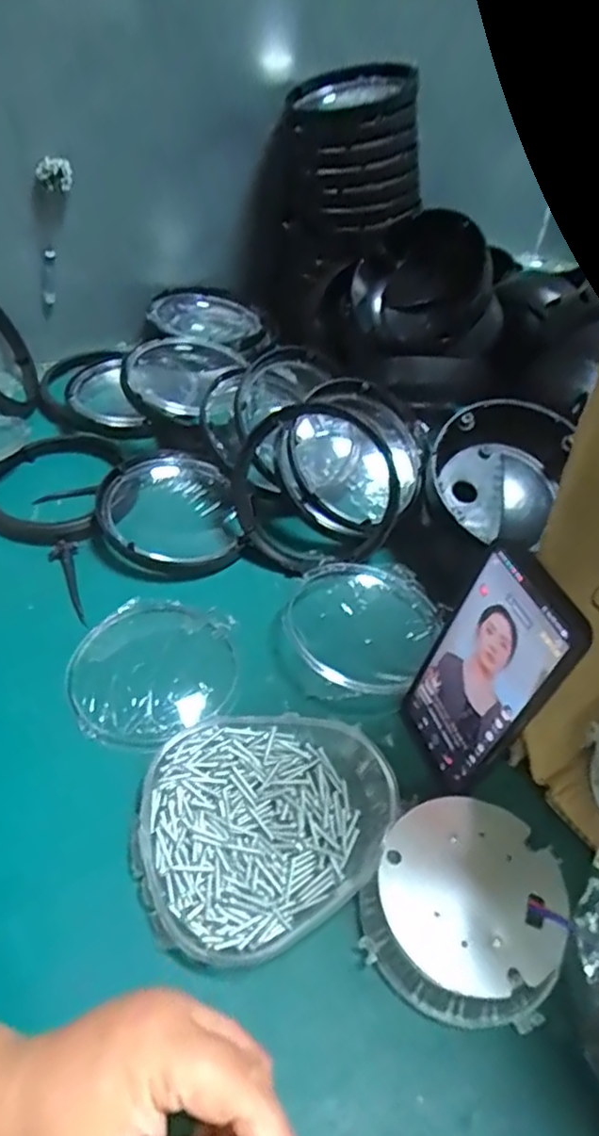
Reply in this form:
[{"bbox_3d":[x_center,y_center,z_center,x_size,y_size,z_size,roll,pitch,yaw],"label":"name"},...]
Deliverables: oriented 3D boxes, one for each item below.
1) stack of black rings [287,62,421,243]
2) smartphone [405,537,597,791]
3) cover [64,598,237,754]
[{"bbox_3d":[0.060,-0.459,0.731,0.130,0.111,0.158,1,45,-2],"label":"stack of black rings"},{"bbox_3d":[0.107,0.064,0.392,0.008,0.162,0.077,-5,47,-24],"label":"smartphone"},{"bbox_3d":[-0.107,0.069,0.485,0.115,0.023,0.122,-5,46,-8],"label":"cover"}]

